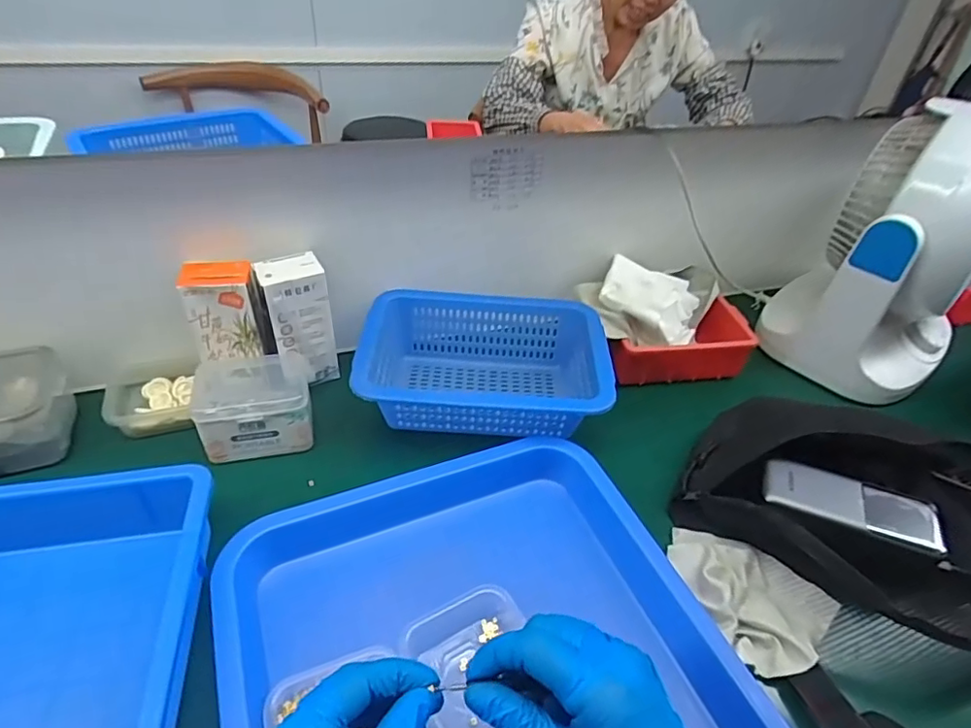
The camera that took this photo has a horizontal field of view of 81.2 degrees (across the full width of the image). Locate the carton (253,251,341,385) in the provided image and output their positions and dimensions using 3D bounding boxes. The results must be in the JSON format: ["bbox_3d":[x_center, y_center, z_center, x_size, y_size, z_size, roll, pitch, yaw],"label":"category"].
[{"bbox_3d":[-0.173,-0.038,0.534,0.055,0.123,0.034,-12,44,-20],"label":"carton"}]

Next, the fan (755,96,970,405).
[{"bbox_3d":[0.437,-0.118,0.589,0.190,0.250,0.167,-29,52,-33],"label":"fan"}]

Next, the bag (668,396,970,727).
[{"bbox_3d":[0.323,0.154,0.407,0.266,0.071,0.353,-9,44,-17],"label":"bag"}]

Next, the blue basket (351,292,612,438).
[{"bbox_3d":[-0.002,0.004,0.550,0.225,0.074,0.156,4,41,-2],"label":"blue basket"}]

